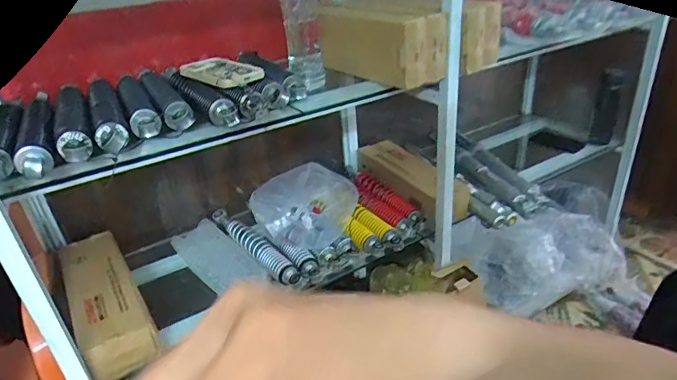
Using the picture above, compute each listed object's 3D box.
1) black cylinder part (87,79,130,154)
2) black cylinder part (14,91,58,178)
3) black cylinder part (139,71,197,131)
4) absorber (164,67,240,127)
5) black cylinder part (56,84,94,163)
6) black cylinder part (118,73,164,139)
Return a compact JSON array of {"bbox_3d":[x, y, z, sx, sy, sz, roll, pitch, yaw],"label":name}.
[{"bbox_3d":[-0.371,-0.130,0.718,0.045,0.039,0.308,-18,30,-22],"label":"black cylinder part"},{"bbox_3d":[-0.430,-0.088,0.649,0.043,0.037,0.314,-18,30,-22],"label":"black cylinder part"},{"bbox_3d":[-0.284,-0.148,0.736,0.042,0.044,0.226,-20,31,-25],"label":"black cylinder part"},{"bbox_3d":[-0.230,-0.158,0.745,0.042,0.042,0.284,-21,32,-26],"label":"absorber"},{"bbox_3d":[-0.401,-0.111,0.682,0.045,0.037,0.299,-18,30,-22],"label":"black cylinder part"},{"bbox_3d":[-0.320,-0.136,0.716,0.043,0.039,0.229,-18,31,-22],"label":"black cylinder part"}]

